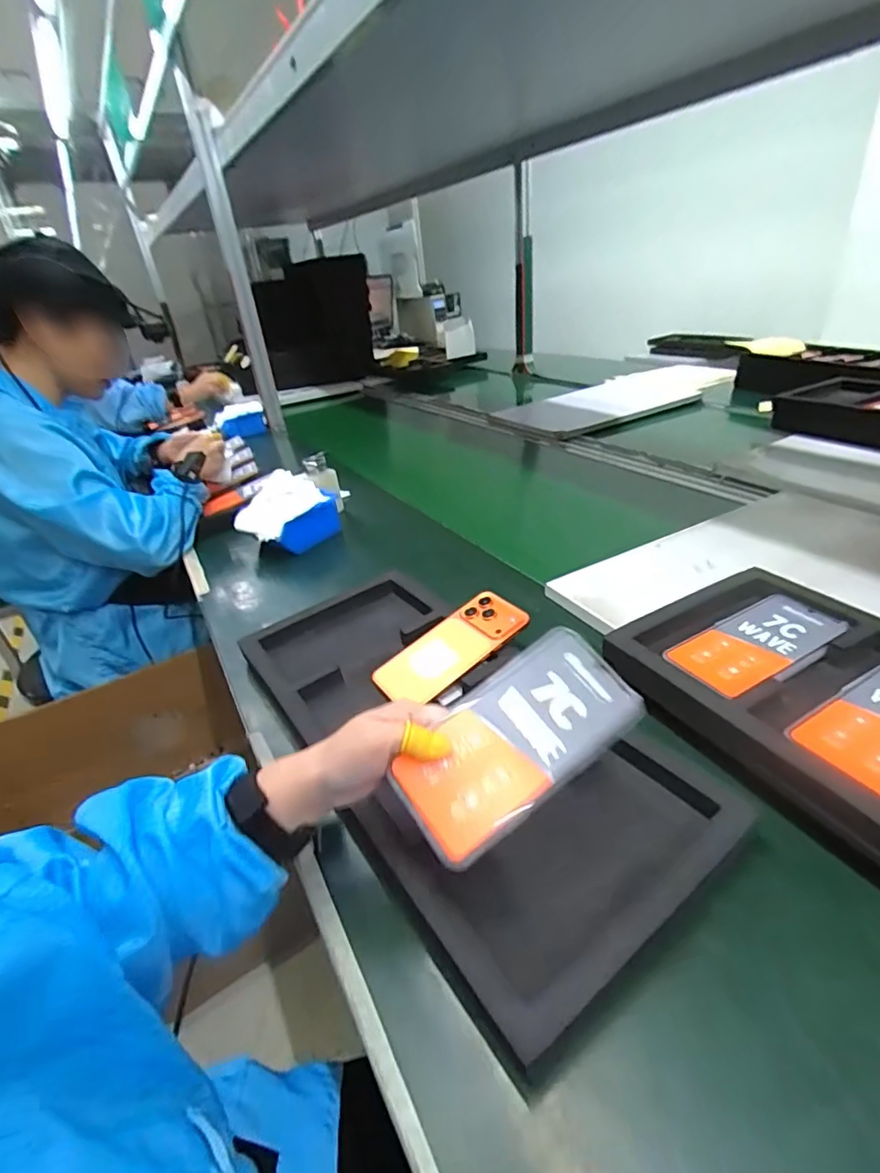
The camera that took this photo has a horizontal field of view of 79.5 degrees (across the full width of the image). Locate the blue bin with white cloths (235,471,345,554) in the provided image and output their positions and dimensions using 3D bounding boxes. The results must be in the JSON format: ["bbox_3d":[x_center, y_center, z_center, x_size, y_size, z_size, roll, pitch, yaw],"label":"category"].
[{"bbox_3d":[-0.255,-0.120,0.887,0.117,0.098,0.143,21,40,37],"label":"blue bin with white cloths"}]

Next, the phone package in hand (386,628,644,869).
[{"bbox_3d":[0.051,0.098,0.348,0.168,0.008,0.081,-32,64,-18],"label":"phone package in hand"}]

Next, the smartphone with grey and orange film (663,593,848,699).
[{"bbox_3d":[0.290,0.050,0.483,0.172,0.008,0.080,-19,33,-20],"label":"smartphone with grey and orange film"}]

